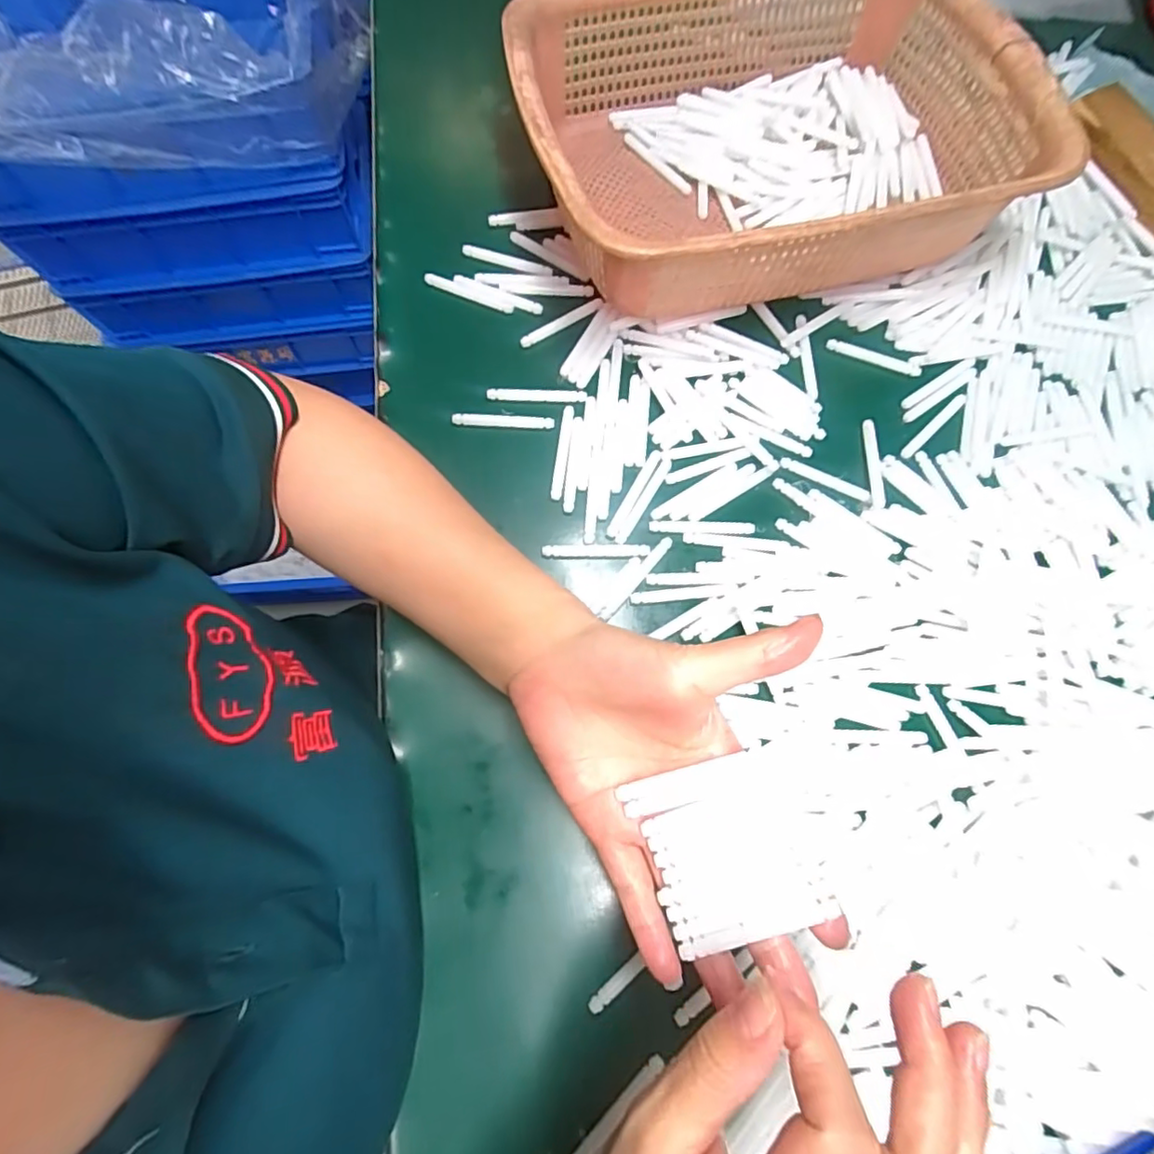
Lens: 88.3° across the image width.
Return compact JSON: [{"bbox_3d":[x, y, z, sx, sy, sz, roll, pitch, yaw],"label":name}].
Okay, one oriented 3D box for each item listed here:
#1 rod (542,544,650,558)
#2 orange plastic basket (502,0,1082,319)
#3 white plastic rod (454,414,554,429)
[{"bbox_3d":[0.010,-0.015,0.323,0.057,0.004,0.007,-1,73,0],"label":"rod"},{"bbox_3d":[0.114,-0.263,0.359,0.283,0.087,0.209,-14,74,-4],"label":"orange plastic basket"},{"bbox_3d":[-0.043,-0.091,0.343,0.057,0.005,0.007,2,73,1],"label":"white plastic rod"}]

